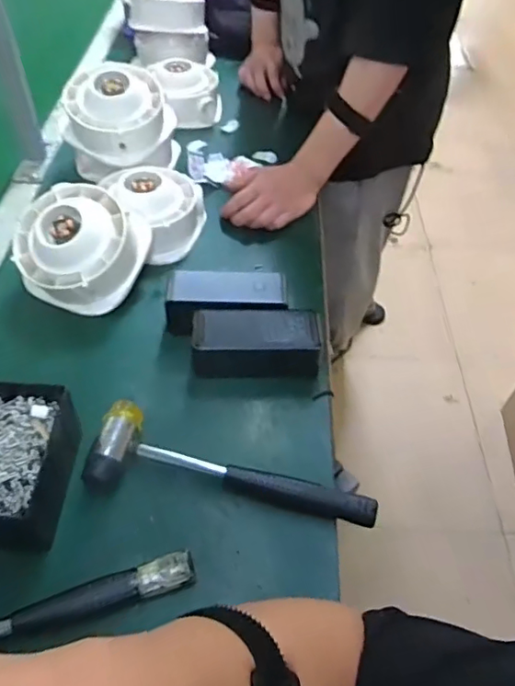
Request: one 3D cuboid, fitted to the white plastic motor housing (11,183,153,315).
[{"bbox_3d":[-0.204,-0.109,0.613,0.141,0.064,0.137,22,80,-2],"label":"white plastic motor housing"}]

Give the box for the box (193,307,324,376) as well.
[{"bbox_3d":[-0.001,0.002,0.563,0.132,0.056,0.061,2,50,-3],"label":"box"}]

